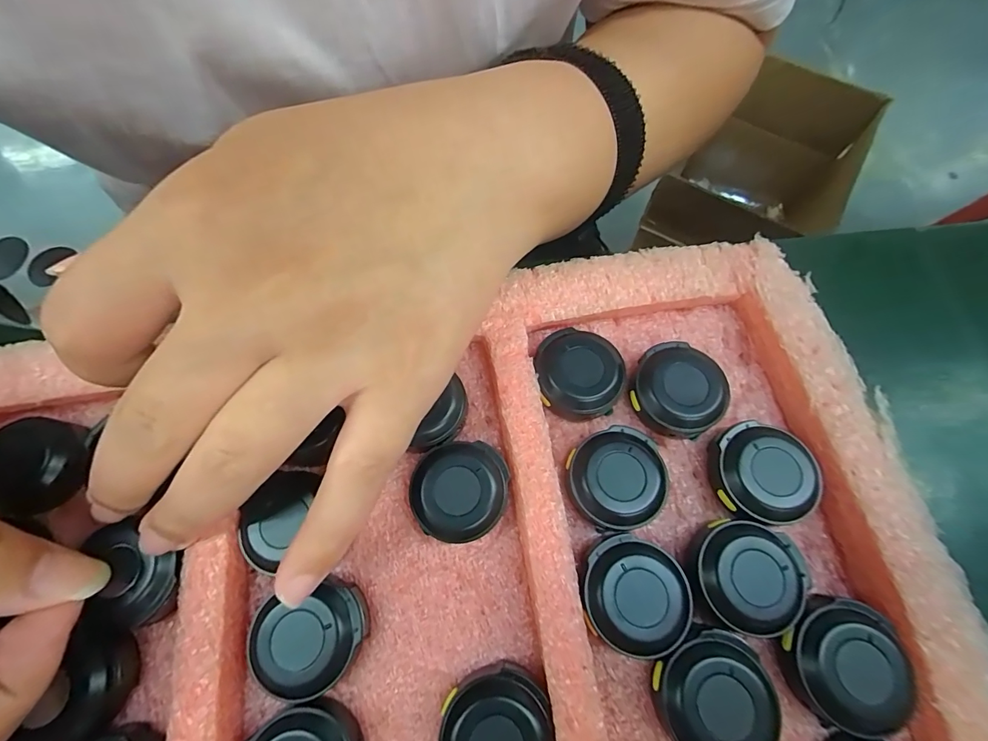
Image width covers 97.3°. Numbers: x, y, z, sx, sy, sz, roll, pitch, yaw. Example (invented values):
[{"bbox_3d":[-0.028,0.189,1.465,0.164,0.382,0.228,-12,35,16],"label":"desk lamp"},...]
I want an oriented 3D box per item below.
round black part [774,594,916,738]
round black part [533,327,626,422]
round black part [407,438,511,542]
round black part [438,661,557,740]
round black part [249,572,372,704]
[{"bbox_3d":[0.093,0.076,0.115,0.028,0.012,0.026,-1,69,2],"label":"round black part"},{"bbox_3d":[0.029,0.001,0.148,0.028,0.011,0.030,-1,69,2],"label":"round black part"},{"bbox_3d":[-0.011,0.038,0.136,0.028,0.012,0.029,-1,69,2],"label":"round black part"},{"bbox_3d":[0.001,0.095,0.114,0.029,0.011,0.029,-1,69,2],"label":"round black part"},{"bbox_3d":[-0.050,0.075,0.122,0.031,0.012,0.026,-18,70,-5],"label":"round black part"}]

